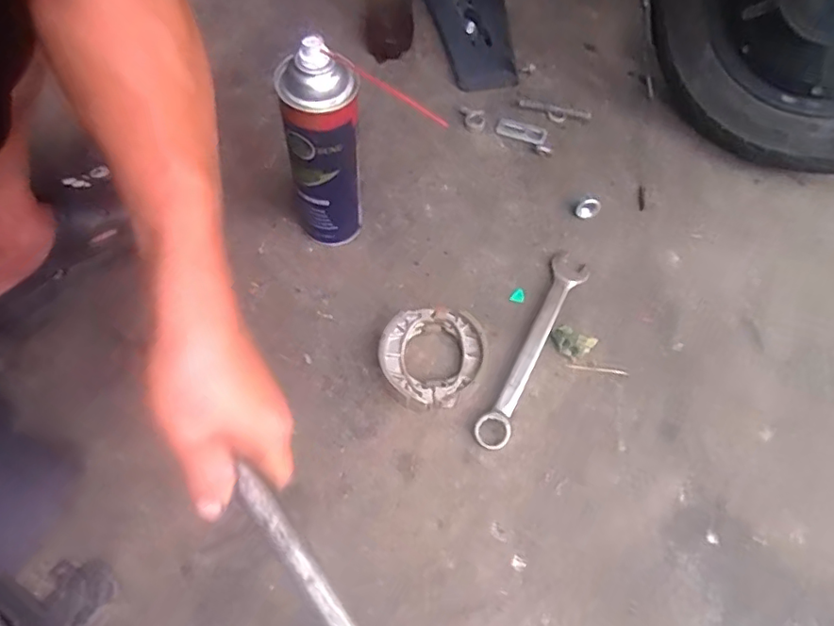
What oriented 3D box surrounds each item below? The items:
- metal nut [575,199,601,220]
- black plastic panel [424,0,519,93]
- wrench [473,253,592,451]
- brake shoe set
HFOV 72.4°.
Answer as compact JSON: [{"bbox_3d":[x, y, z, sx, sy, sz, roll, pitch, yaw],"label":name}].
[{"bbox_3d":[0.194,-0.117,0.648,0.025,0.022,0.015,17,61,9],"label":"metal nut"},{"bbox_3d":[0.067,-0.462,0.843,0.099,0.048,0.368,-12,61,-8],"label":"black plastic panel"},{"bbox_3d":[0.119,0.027,0.564,0.039,0.019,0.240,24,62,12],"label":"wrench"},{"bbox_3d":[0.013,0.040,0.551,0.094,0.024,0.101,25,63,13],"label":"brake shoe set"}]

